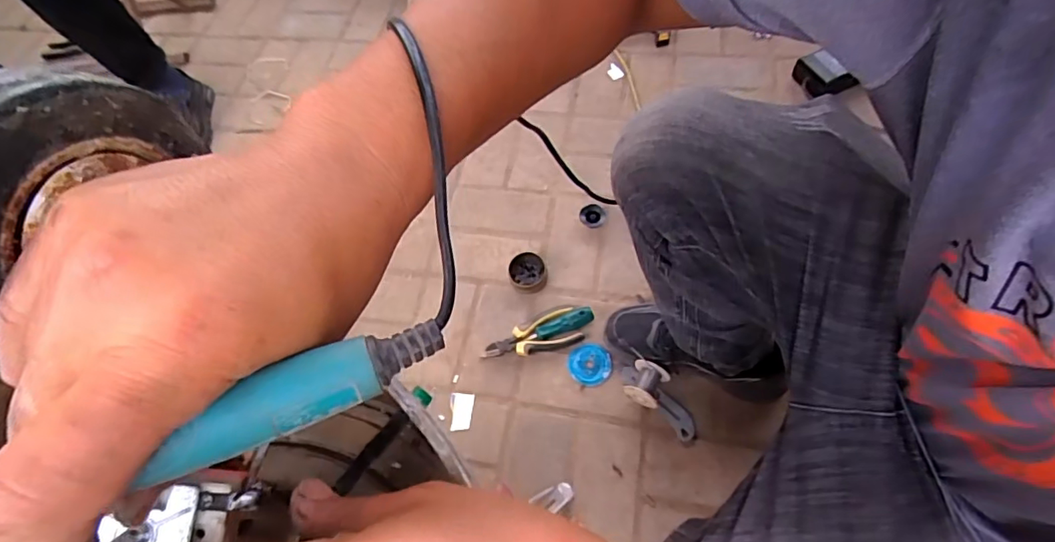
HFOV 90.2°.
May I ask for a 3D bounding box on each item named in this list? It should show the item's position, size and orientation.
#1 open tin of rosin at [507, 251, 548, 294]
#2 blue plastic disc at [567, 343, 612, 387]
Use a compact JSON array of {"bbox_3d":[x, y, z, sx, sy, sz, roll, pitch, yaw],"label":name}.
[{"bbox_3d":[0.001,0.003,0.910,0.064,0.024,0.071,1,62,8],"label":"open tin of rosin"},{"bbox_3d":[0.098,0.147,0.832,0.069,0.006,0.068,-3,62,6],"label":"blue plastic disc"}]

